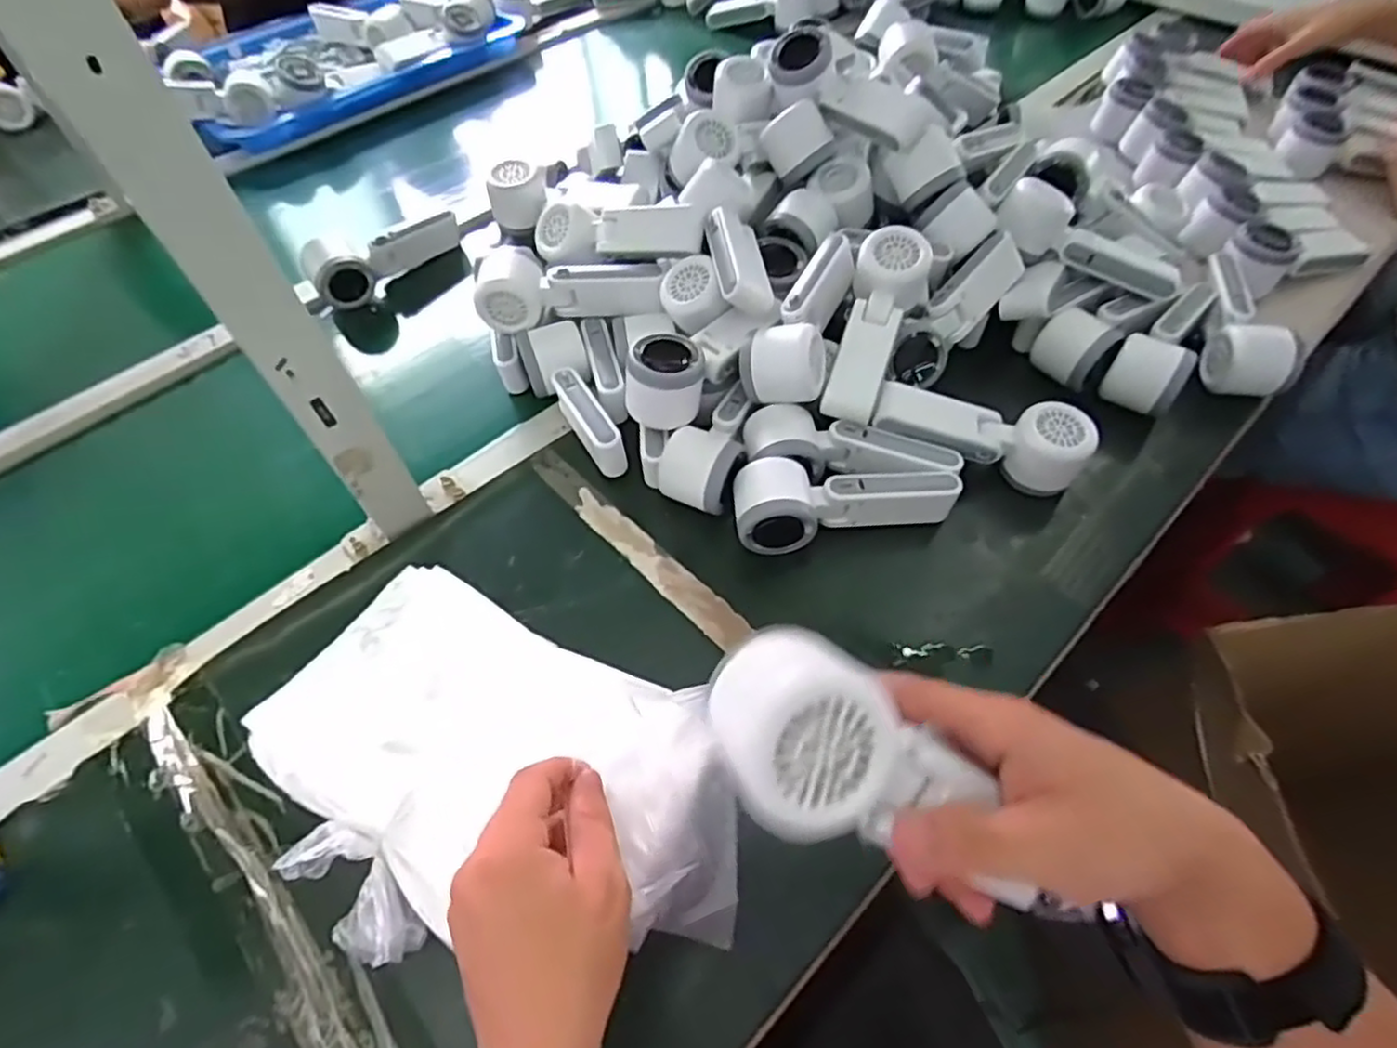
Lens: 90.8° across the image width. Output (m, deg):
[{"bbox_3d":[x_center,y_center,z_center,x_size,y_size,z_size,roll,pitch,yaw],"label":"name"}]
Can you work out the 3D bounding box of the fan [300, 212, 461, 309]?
[{"bbox_3d":[-0.338,-0.291,0.735,0.064,0.052,0.167,29,61,20],"label":"fan"}]

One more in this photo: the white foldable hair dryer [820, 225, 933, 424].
[{"bbox_3d":[0.144,-0.157,0.569,0.060,0.053,0.165,17,83,14],"label":"white foldable hair dryer"}]

